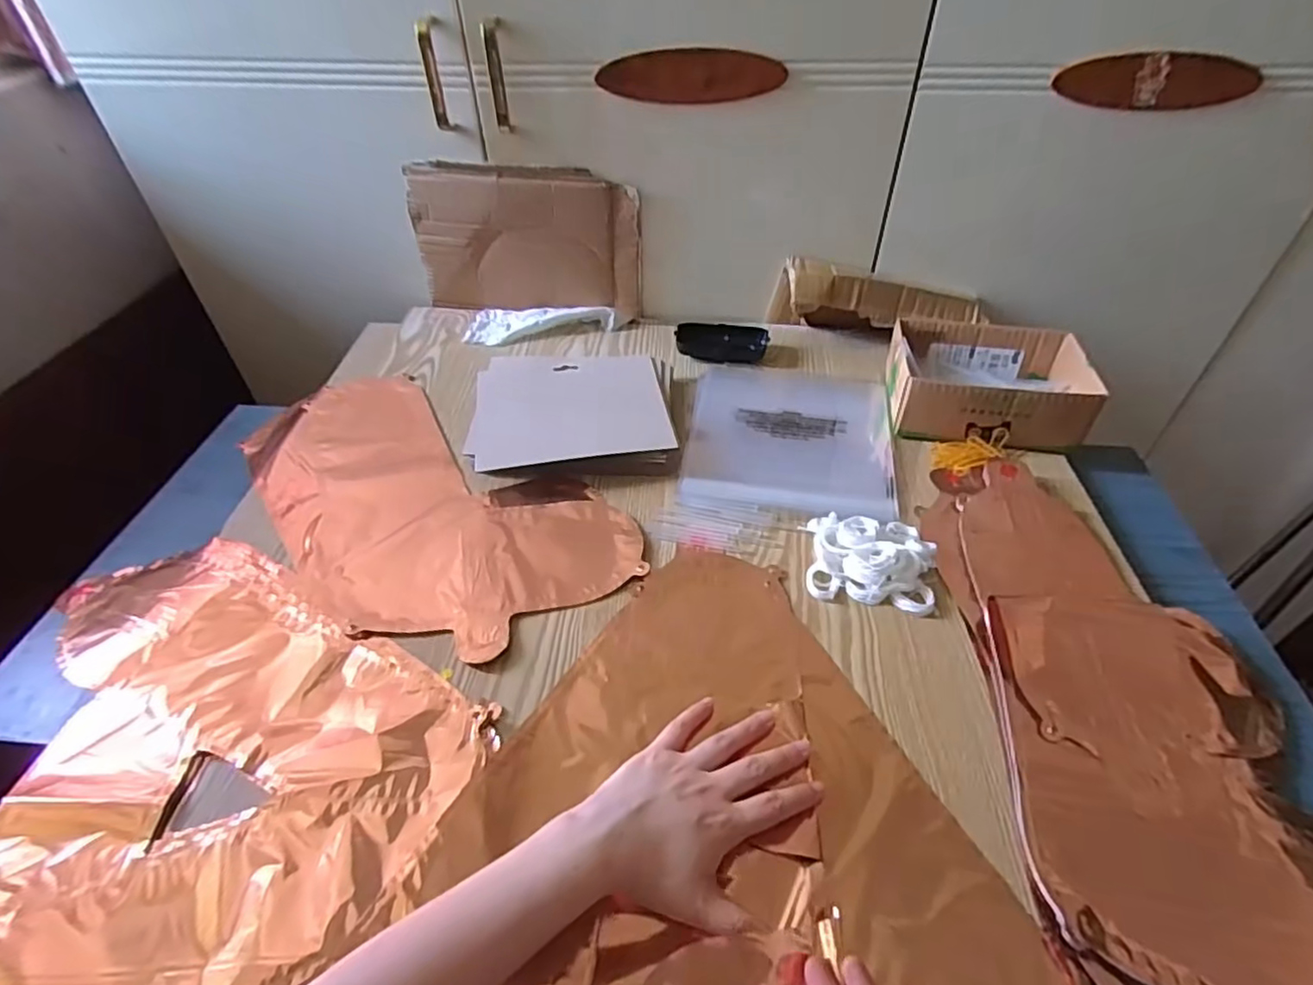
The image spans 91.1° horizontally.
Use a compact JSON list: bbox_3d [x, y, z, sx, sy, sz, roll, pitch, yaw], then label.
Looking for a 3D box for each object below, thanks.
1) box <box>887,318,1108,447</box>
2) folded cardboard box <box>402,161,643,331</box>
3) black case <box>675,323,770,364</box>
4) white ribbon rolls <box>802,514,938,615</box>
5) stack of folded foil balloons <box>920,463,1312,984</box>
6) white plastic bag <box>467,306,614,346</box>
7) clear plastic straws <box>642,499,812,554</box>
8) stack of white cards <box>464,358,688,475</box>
[{"bbox_3d":[0.339,-0.114,0.672,0.182,0.067,0.139,7,44,7],"label":"box"},{"bbox_3d":[-0.159,-0.305,0.790,0.276,0.170,0.026,6,44,6],"label":"folded cardboard box"},{"bbox_3d":[0.079,-0.181,0.775,0.107,0.026,0.050,4,44,4],"label":"black case"},{"bbox_3d":[0.179,0.051,0.536,0.099,0.026,0.086,9,44,9],"label":"white ribbon rolls"},{"bbox_3d":[0.335,0.140,0.444,0.214,0.035,0.444,3,44,3],"label":"stack of folded foil balloons"},{"bbox_3d":[-0.147,-0.211,0.810,0.182,0.024,0.072,2,44,2],"label":"white plastic bag"},{"bbox_3d":[0.061,0.029,0.578,0.132,0.004,0.062,4,44,4],"label":"clear plastic straws"},{"bbox_3d":[-0.081,-0.082,0.655,0.199,0.033,0.169,-3,44,-3],"label":"stack of white cards"}]

